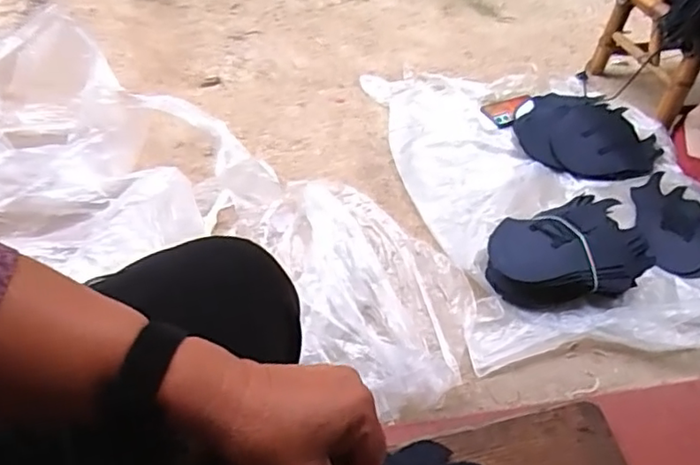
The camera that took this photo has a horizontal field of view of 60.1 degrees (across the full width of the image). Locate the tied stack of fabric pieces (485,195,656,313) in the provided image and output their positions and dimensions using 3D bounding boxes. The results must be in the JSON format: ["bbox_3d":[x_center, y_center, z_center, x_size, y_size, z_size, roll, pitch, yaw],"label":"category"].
[{"bbox_3d":[0.374,0.032,1.077,0.263,0.087,0.198,-11,57,-16],"label":"tied stack of fabric pieces"}]

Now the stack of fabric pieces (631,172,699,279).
[{"bbox_3d":[0.693,-0.019,1.228,0.233,0.019,0.247,-1,55,-9],"label":"stack of fabric pieces"}]

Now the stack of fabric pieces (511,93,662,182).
[{"bbox_3d":[0.535,-0.220,1.352,0.284,0.031,0.277,35,57,16],"label":"stack of fabric pieces"}]

